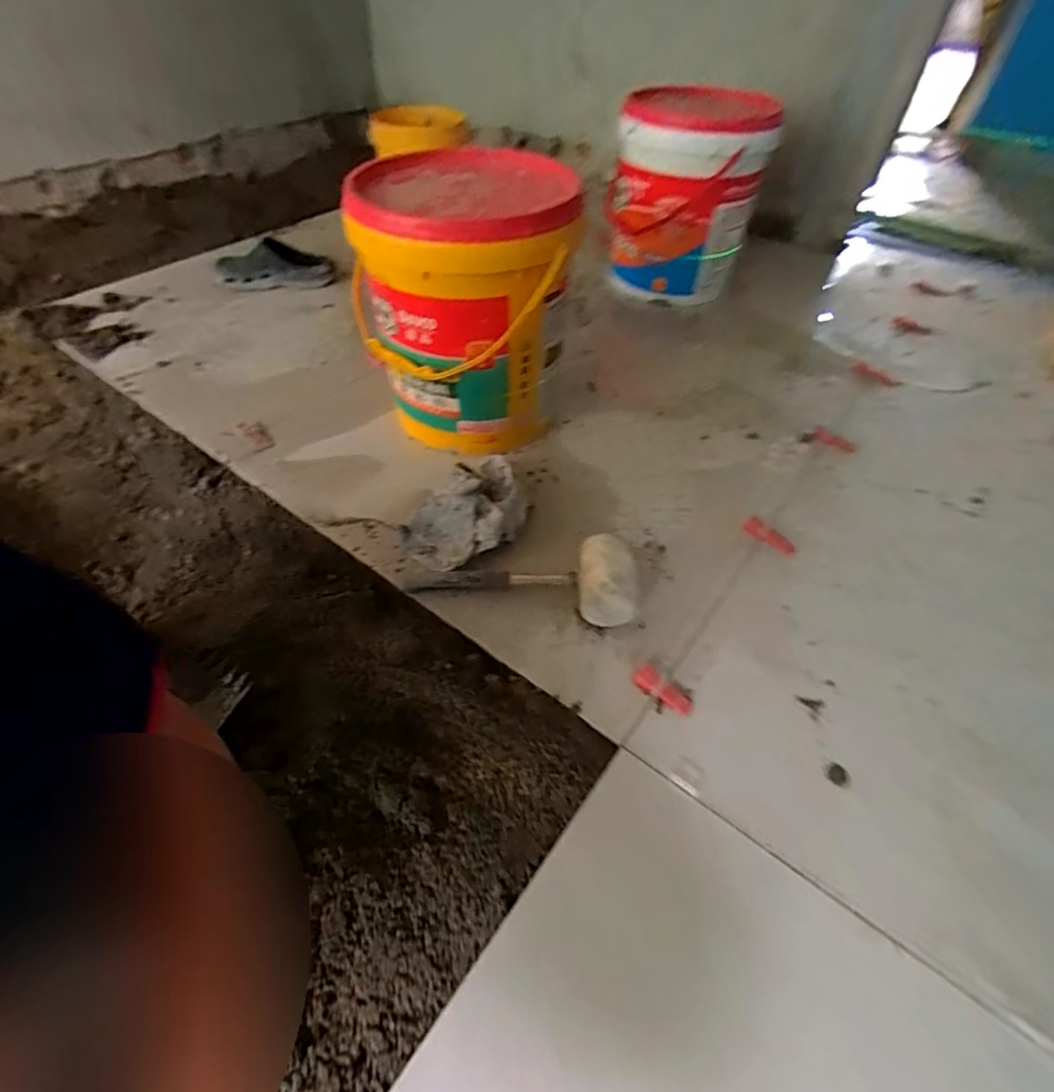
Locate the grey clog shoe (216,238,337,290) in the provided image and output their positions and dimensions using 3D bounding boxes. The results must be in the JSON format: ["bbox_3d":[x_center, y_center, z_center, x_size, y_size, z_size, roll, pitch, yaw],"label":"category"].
[{"bbox_3d":[-0.566,-0.634,1.243,0.252,0.074,0.109,-2,49,-2],"label":"grey clog shoe"}]

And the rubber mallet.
[{"bbox_3d":[-0.006,0.050,0.699,0.280,0.053,0.105,-5,48,11],"label":"rubber mallet"}]

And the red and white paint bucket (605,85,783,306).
[{"bbox_3d":[0.347,-0.793,1.269,0.317,0.355,0.304,3,49,2],"label":"red and white paint bucket"}]

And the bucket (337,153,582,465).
[{"bbox_3d":[-0.091,-0.355,0.849,0.293,0.344,0.277,0,49,0],"label":"bucket"}]

